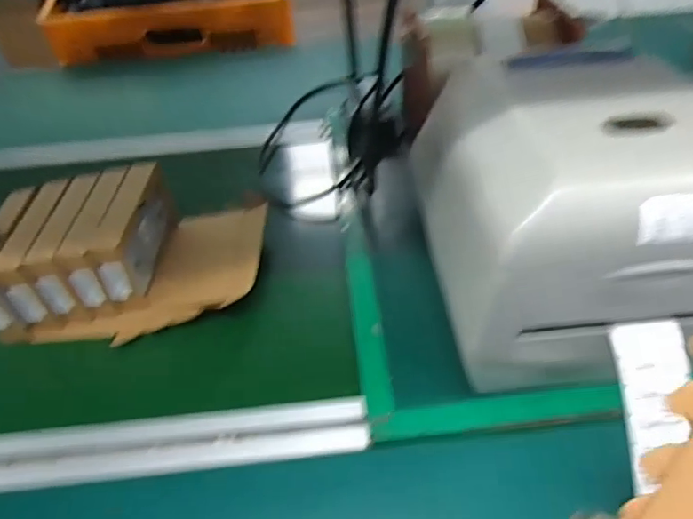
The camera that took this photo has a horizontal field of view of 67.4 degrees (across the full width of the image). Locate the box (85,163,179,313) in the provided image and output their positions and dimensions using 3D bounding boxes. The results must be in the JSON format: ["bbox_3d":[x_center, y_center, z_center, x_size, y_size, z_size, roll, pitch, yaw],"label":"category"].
[{"bbox_3d":[-0.206,-0.025,0.508,0.035,0.073,0.133,-2,44,2],"label":"box"}]

